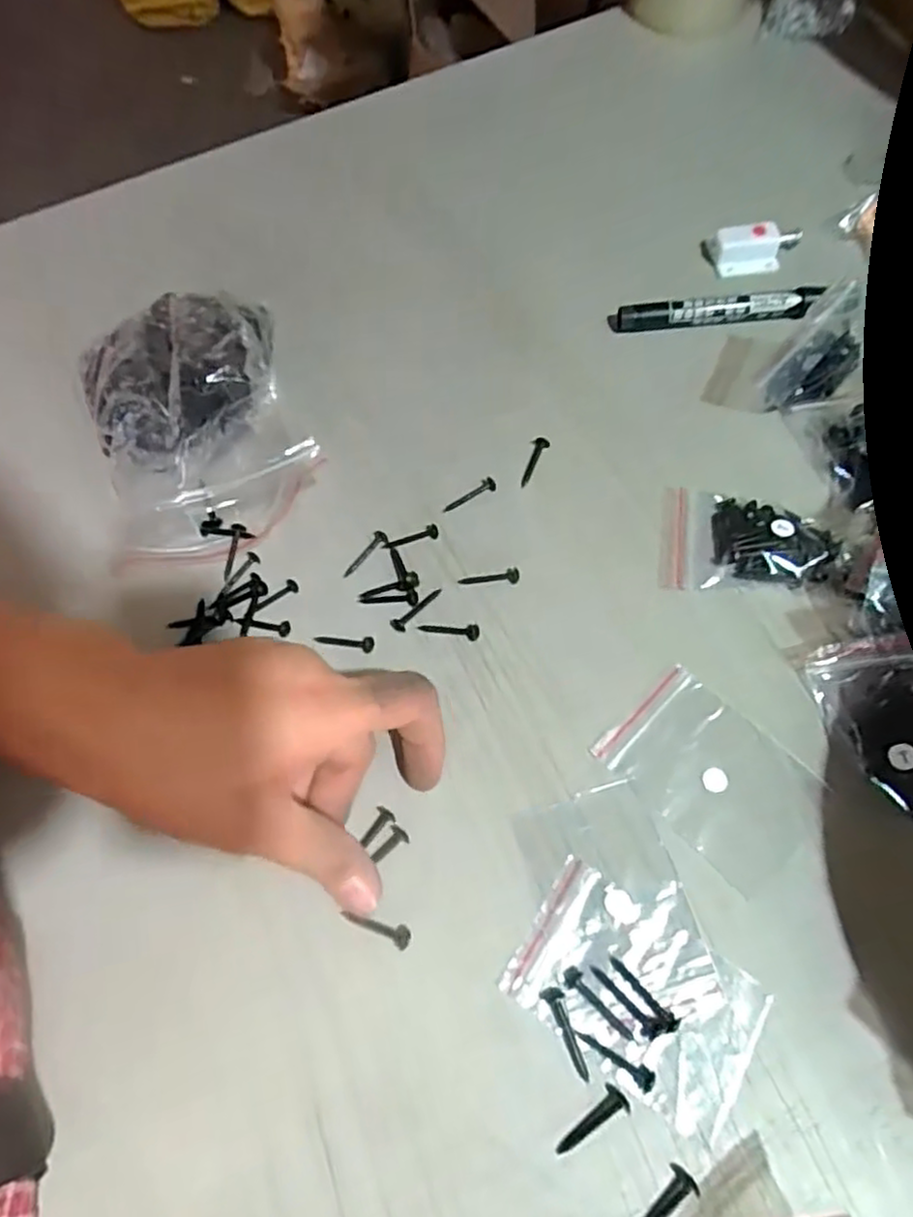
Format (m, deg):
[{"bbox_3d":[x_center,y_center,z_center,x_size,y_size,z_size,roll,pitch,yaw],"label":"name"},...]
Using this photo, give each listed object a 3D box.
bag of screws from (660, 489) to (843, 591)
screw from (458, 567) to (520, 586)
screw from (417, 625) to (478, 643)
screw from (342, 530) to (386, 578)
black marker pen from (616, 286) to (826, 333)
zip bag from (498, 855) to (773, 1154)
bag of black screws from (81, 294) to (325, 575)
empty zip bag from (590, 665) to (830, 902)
[{"bbox_3d":[0.143,-0.035,0.344,0.079,0.017,0.054,5,66,7],"label":"bag of screws"},{"bbox_3d":[0.017,-0.014,0.352,0.030,0.004,0.008,-10,66,-1],"label":"screw"},{"bbox_3d":[-0.004,0.012,0.341,0.030,0.004,0.008,0,66,3],"label":"screw"},{"bbox_3d":[-0.047,-0.028,0.363,0.006,0.004,0.030,37,73,18],"label":"screw"},{"bbox_3d":[0.149,-0.170,0.403,0.110,0.013,0.012,-3,65,4],"label":"black marker pen"},{"bbox_3d":[0.070,0.148,0.272,0.091,0.004,0.058,32,72,18],"label":"zip bag"},{"bbox_3d":[-0.139,-0.101,0.372,0.113,0.054,0.142,-18,65,-3],"label":"bag of black screws"},{"bbox_3d":[0.112,0.072,0.304,0.058,0.004,0.085,-41,68,-13],"label":"empty zip bag"}]

